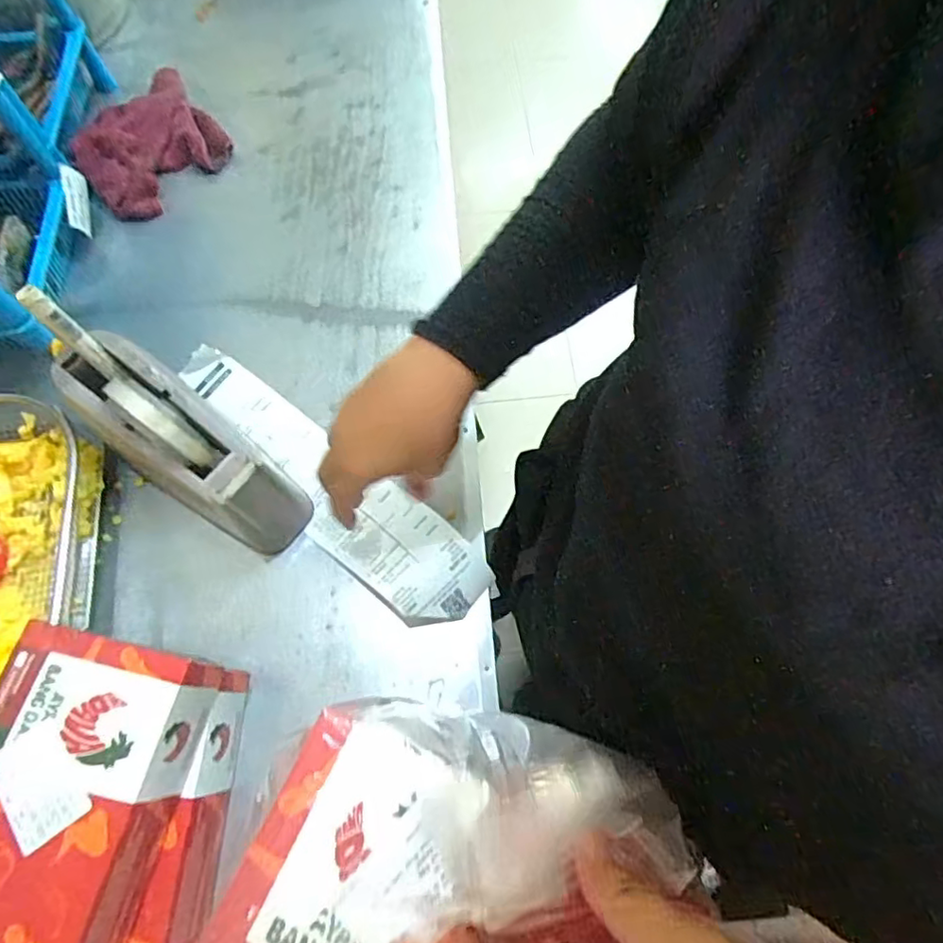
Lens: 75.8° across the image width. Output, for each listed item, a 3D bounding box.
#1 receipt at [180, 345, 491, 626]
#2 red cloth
[{"bbox_3d":[-0.128,0.003,0.518,0.331,0.030,0.079,40,75,19],"label":"receipt"},{"bbox_3d":[-0.354,-0.365,0.650,0.153,0.041,0.170,-38,74,-12],"label":"red cloth"}]

